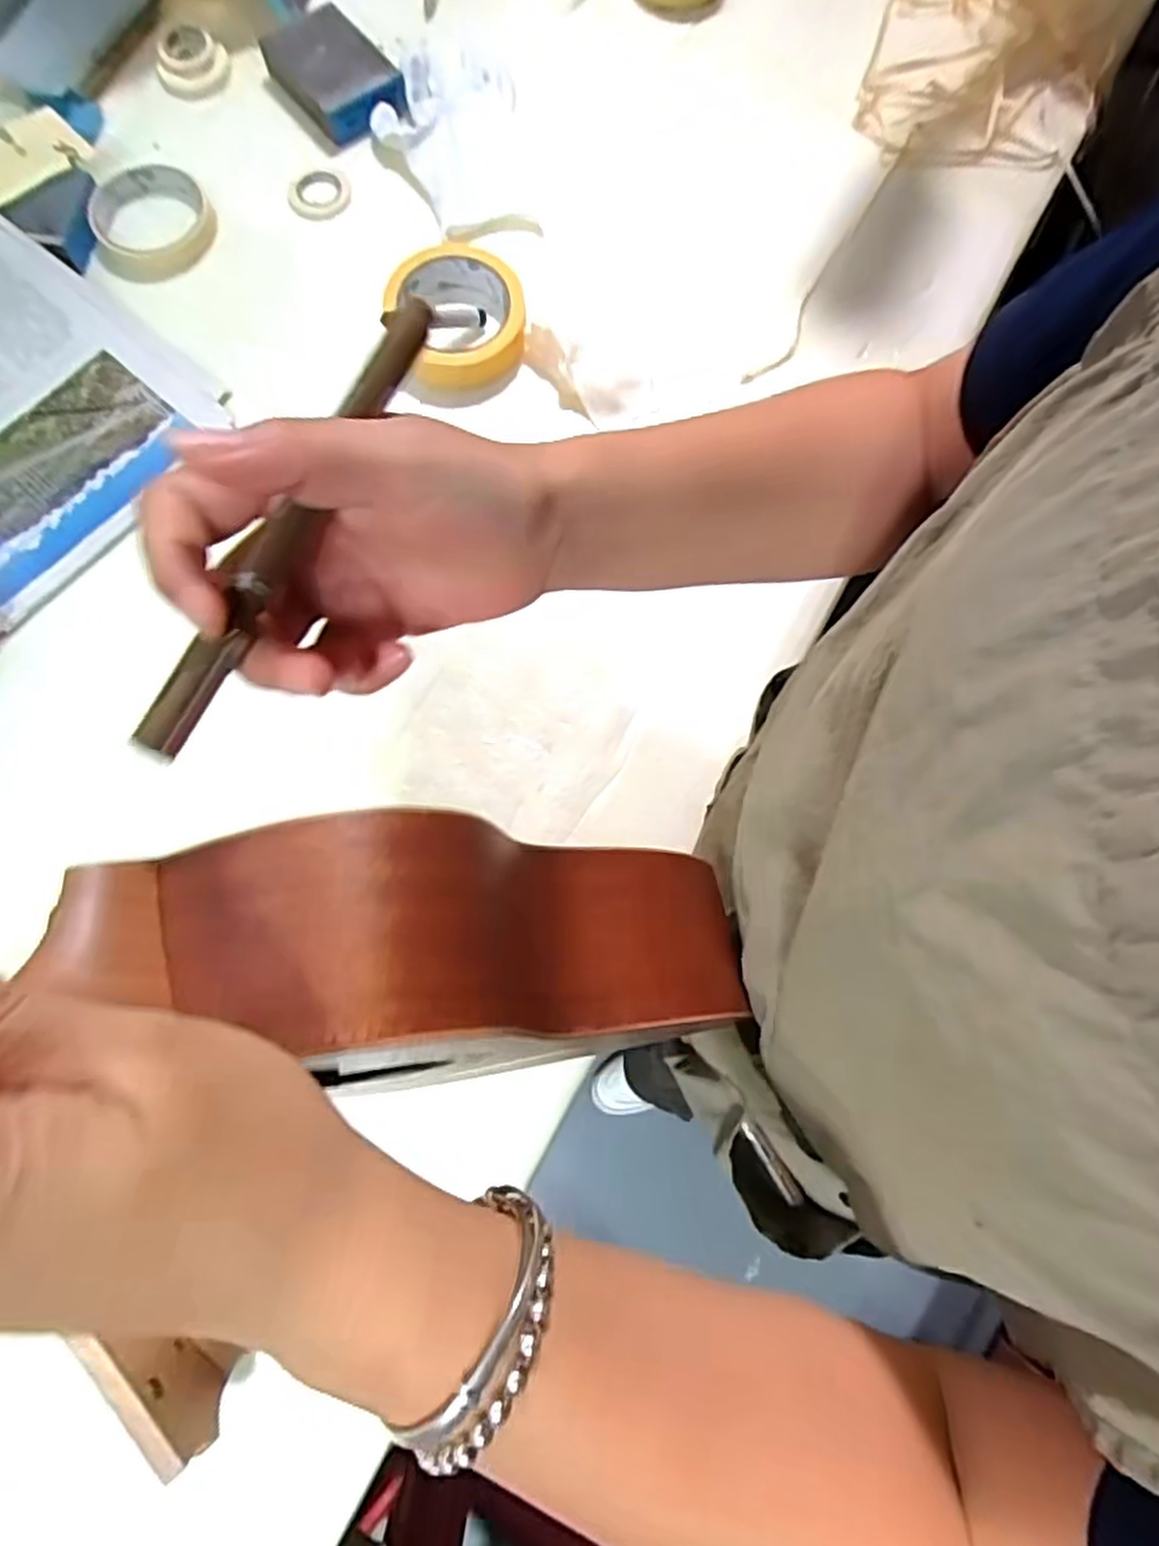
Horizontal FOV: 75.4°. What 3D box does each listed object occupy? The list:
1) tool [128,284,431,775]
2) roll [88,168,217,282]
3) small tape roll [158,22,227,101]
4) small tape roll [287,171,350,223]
[{"bbox_3d":[-0.075,-0.064,0.194,0.013,0.014,0.135,28,84,5],"label":"tool"},{"bbox_3d":[-0.316,-0.407,0.555,0.086,0.018,0.103,-14,77,-5],"label":"roll"},{"bbox_3d":[-0.310,-0.568,0.593,0.054,0.021,0.057,0,77,-1],"label":"small tape roll"},{"bbox_3d":[-0.199,-0.443,0.572,0.046,0.006,0.047,0,77,-1],"label":"small tape roll"}]

